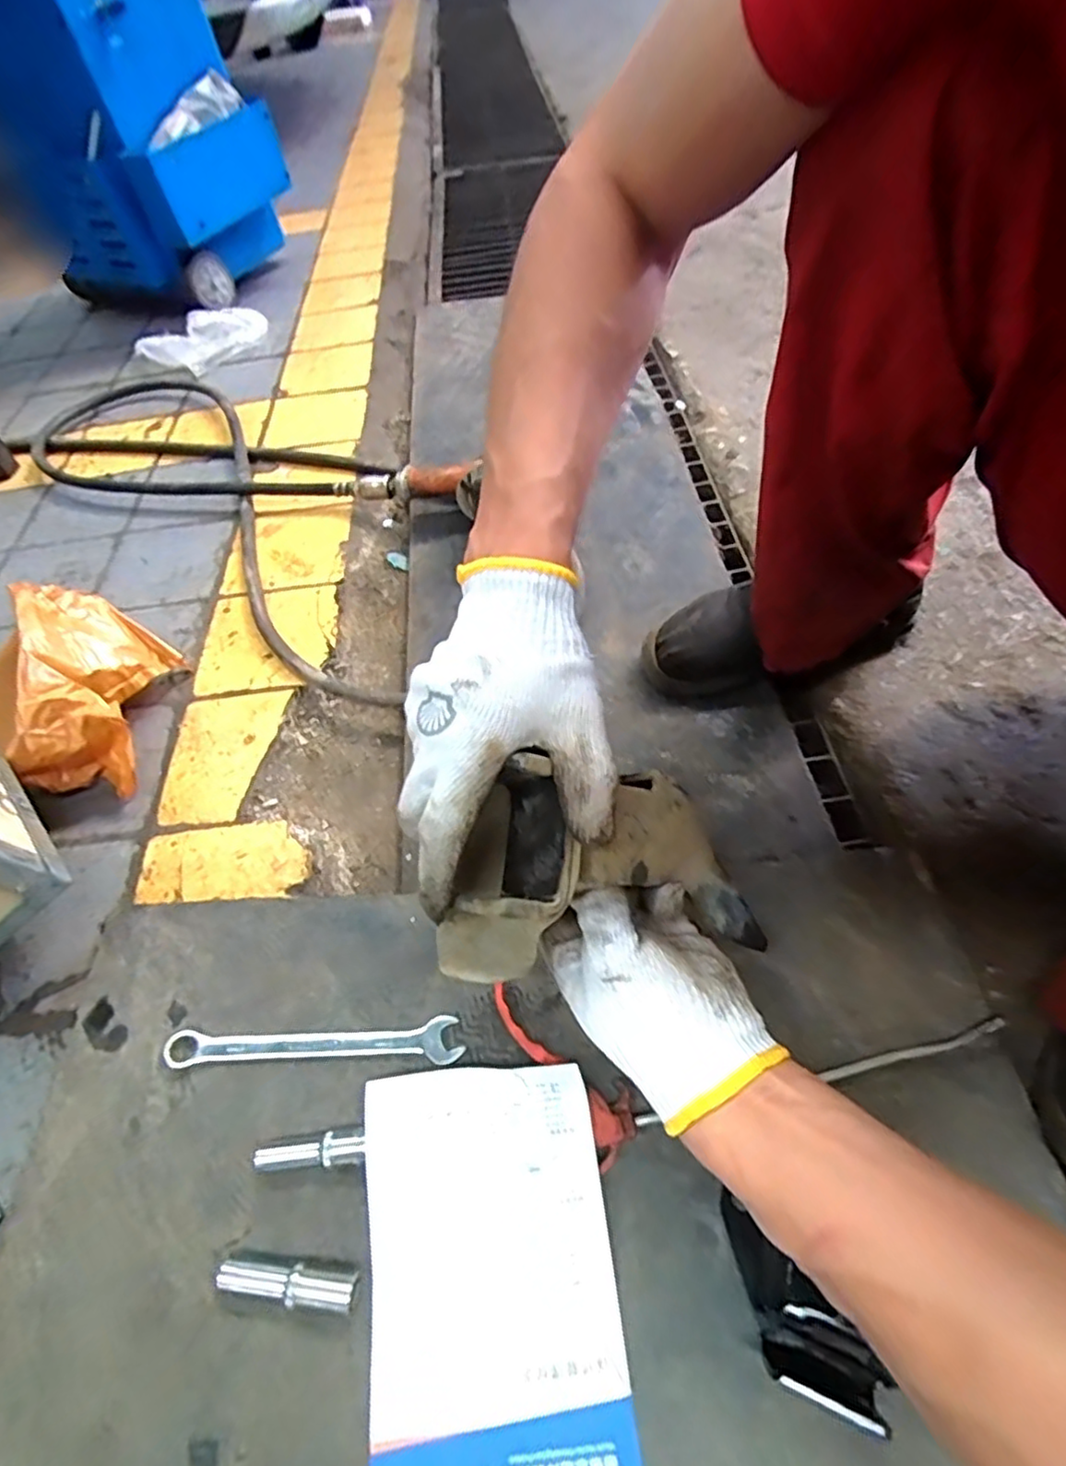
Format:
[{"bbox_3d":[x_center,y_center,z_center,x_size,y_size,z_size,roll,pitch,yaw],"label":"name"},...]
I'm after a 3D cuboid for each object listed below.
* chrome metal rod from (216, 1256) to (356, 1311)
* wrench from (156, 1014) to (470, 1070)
[{"bbox_3d":[-0.139,0.313,0.370,0.077,0.019,0.017,2,55,10],"label":"chrome metal rod"},{"bbox_3d":[-0.152,0.215,0.454,0.200,0.015,0.028,-5,55,6],"label":"wrench"}]

